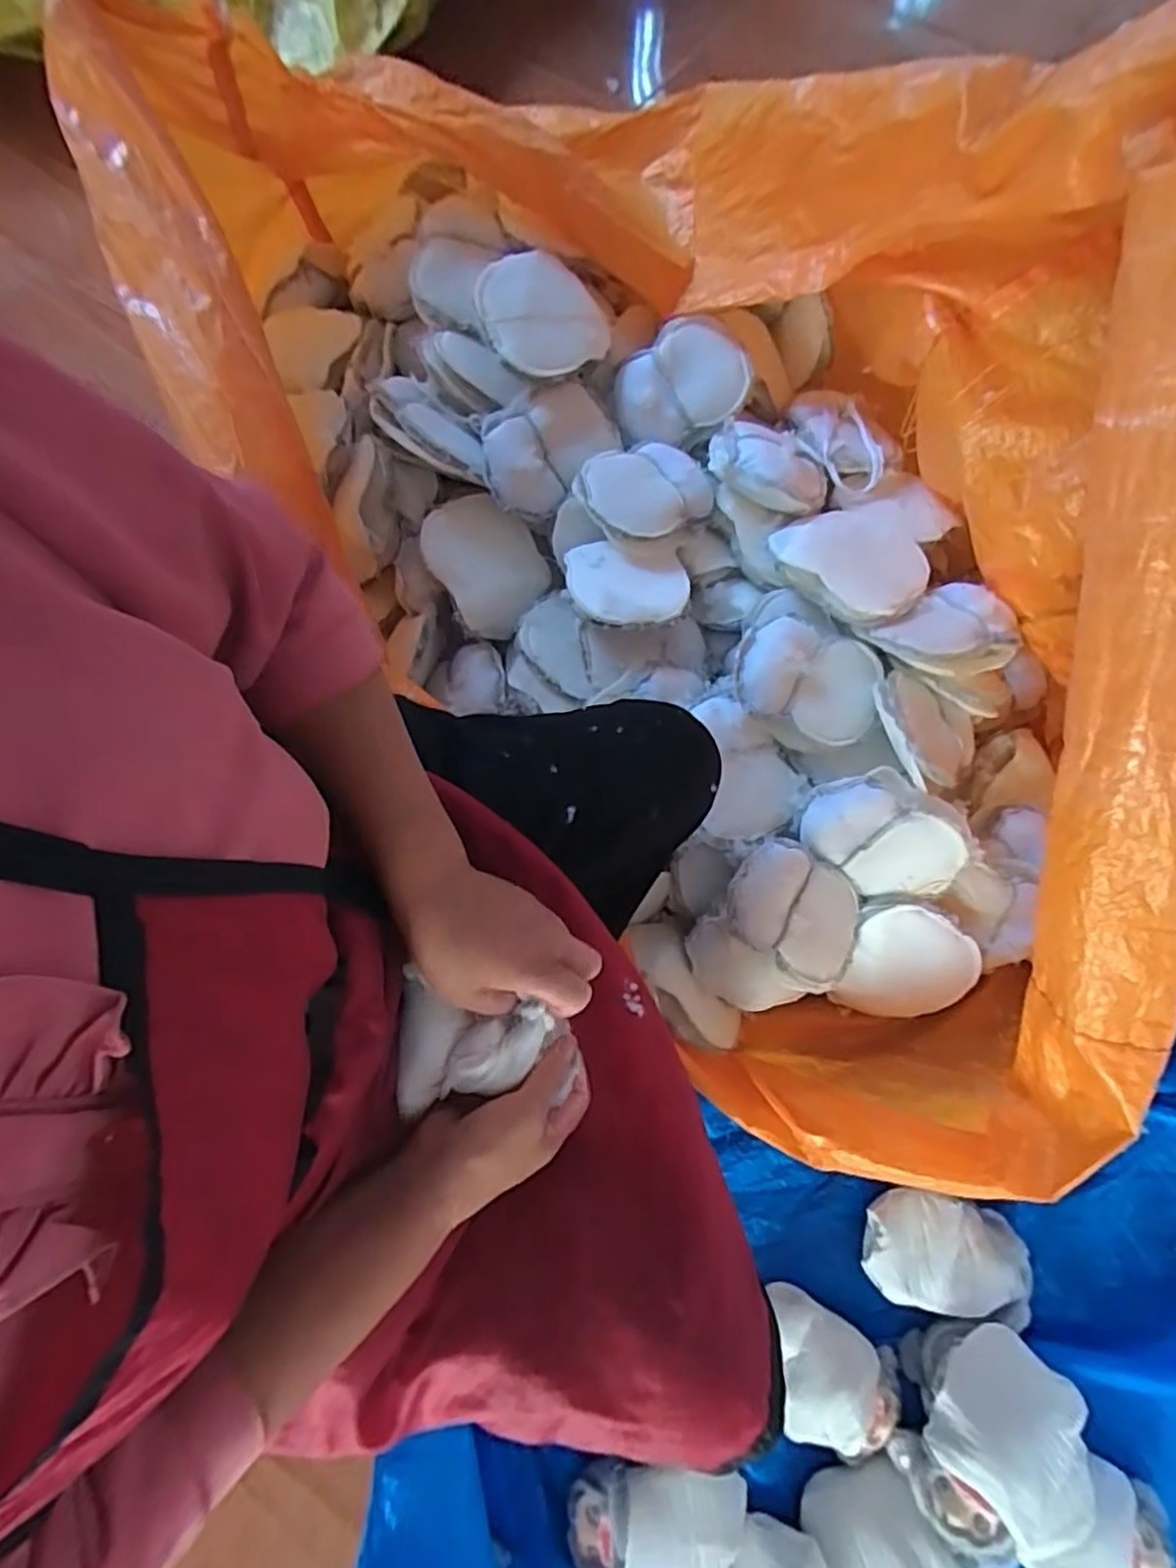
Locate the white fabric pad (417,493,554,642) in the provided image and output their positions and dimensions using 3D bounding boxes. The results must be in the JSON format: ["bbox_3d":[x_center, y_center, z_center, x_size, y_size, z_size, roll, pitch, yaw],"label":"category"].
[{"bbox_3d":[-0.131,-0.289,0.876,0.135,0.033,0.176,-35,99,-9],"label":"white fabric pad"}]

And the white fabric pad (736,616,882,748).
[{"bbox_3d":[0.259,-0.130,0.775,0.168,0.070,0.133,24,75,6],"label":"white fabric pad"}]

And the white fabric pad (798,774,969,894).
[{"bbox_3d":[0.336,0.066,0.767,0.175,0.128,0.030,39,34,-8],"label":"white fabric pad"}]

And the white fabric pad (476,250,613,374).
[{"bbox_3d":[-0.061,-0.576,0.823,0.150,0.034,0.134,-27,100,-16],"label":"white fabric pad"}]

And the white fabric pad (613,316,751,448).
[{"bbox_3d":[0.119,-0.525,0.876,0.176,0.039,0.134,-26,96,6],"label":"white fabric pad"}]

